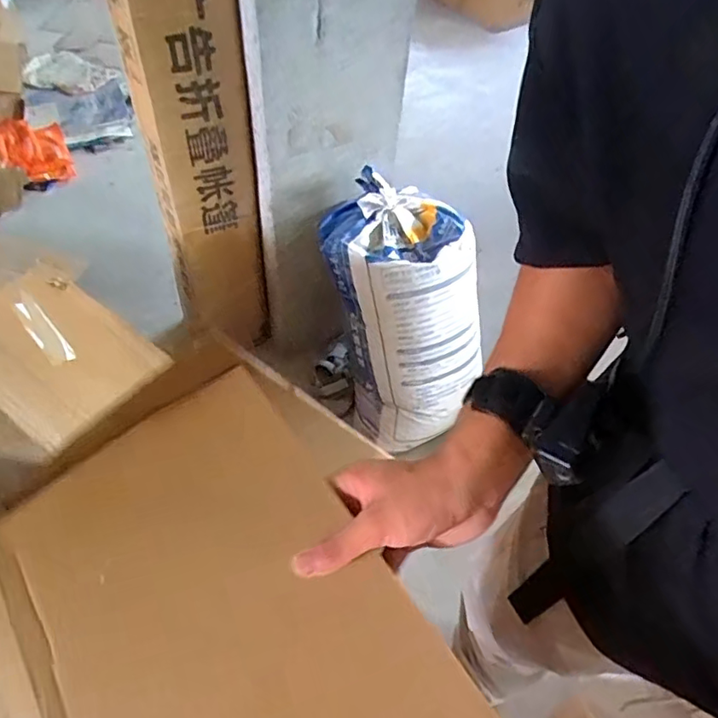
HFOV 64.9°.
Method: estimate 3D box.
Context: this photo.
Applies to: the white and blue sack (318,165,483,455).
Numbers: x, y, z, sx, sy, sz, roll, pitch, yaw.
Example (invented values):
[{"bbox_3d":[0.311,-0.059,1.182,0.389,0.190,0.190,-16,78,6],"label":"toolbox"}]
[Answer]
[{"bbox_3d":[0.111,-0.080,1.342,0.322,0.680,0.218,-15,24,-16],"label":"white and blue sack"}]

